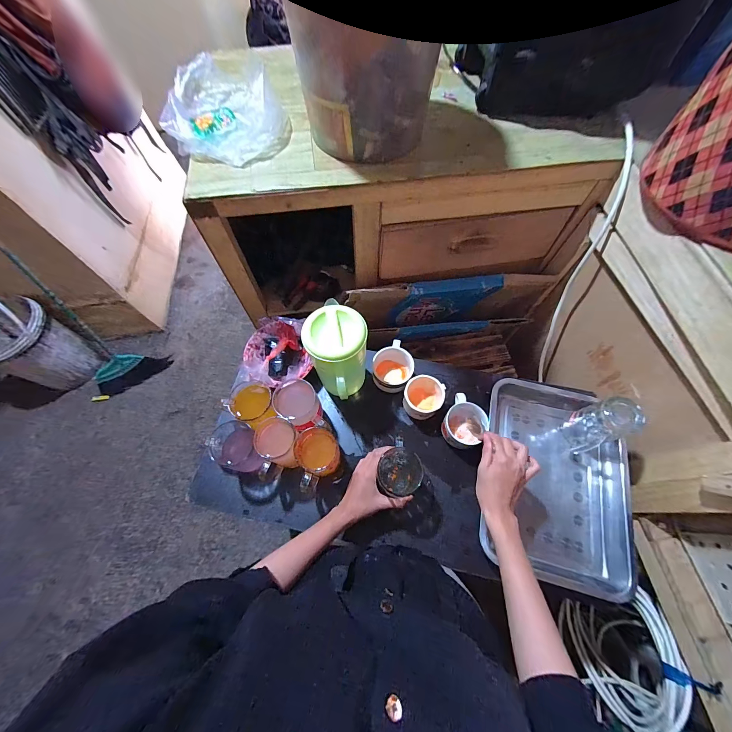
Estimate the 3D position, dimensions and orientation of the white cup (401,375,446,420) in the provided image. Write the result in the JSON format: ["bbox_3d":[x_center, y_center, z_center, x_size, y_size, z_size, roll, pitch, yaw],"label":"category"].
[{"bbox_3d":[0.117,0.064,0.636,0.074,0.062,0.077,-1,66,2],"label":"white cup"}]

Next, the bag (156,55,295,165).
[{"bbox_3d":[-0.265,-0.508,0.595,0.199,0.071,0.298,-13,66,-3],"label":"bag"}]

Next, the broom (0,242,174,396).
[{"bbox_3d":[-1.184,-0.268,1.196,0.299,0.885,0.143,-27,43,-9],"label":"broom"}]

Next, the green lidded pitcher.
[{"bbox_3d":[-0.049,-0.018,0.597,0.115,0.175,0.110,38,72,17],"label":"green lidded pitcher"}]

